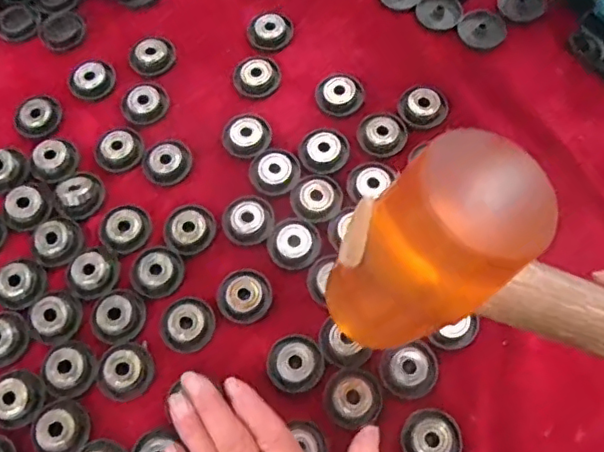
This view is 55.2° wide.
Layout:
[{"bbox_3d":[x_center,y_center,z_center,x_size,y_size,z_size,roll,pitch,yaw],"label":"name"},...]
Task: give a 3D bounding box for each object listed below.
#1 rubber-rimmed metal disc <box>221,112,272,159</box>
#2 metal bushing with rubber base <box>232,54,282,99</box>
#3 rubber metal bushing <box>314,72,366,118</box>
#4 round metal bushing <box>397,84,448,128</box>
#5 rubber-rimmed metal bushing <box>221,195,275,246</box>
[{"bbox_3d":[-0.037,-0.062,0.395,0.033,0.006,0.032,0,70,1],"label":"rubber-rimmed metal disc"},{"bbox_3d":[-0.032,-0.108,0.411,0.033,0.009,0.030,-5,70,-1],"label":"metal bushing with rubber base"},{"bbox_3d":[0.028,-0.095,0.418,0.034,0.009,0.031,14,71,6],"label":"rubber metal bushing"},{"bbox_3d":[0.084,-0.083,0.397,0.034,0.011,0.030,2,70,2],"label":"round metal bushing"},{"bbox_3d":[-0.035,-0.004,0.371,0.032,0.004,0.033,0,70,1],"label":"rubber-rimmed metal bushing"}]

